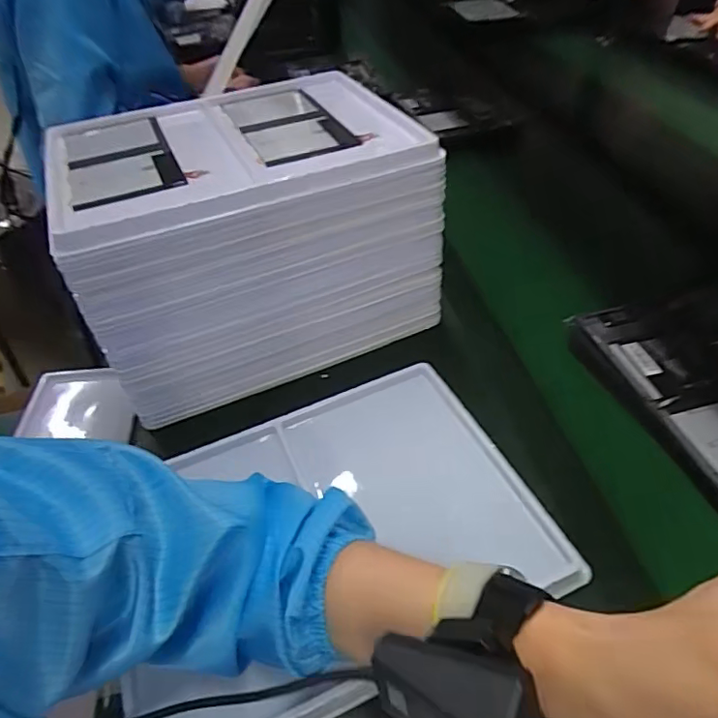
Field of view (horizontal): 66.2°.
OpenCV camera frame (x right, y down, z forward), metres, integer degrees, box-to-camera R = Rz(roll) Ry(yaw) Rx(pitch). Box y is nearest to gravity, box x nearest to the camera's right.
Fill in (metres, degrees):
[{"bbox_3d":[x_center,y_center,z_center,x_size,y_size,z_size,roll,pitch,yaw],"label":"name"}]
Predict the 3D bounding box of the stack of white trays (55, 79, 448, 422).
[{"bbox_3d":[-0.114,-0.135,0.581,0.326,0.198,0.251,-18,46,-15],"label":"stack of white trays"}]

